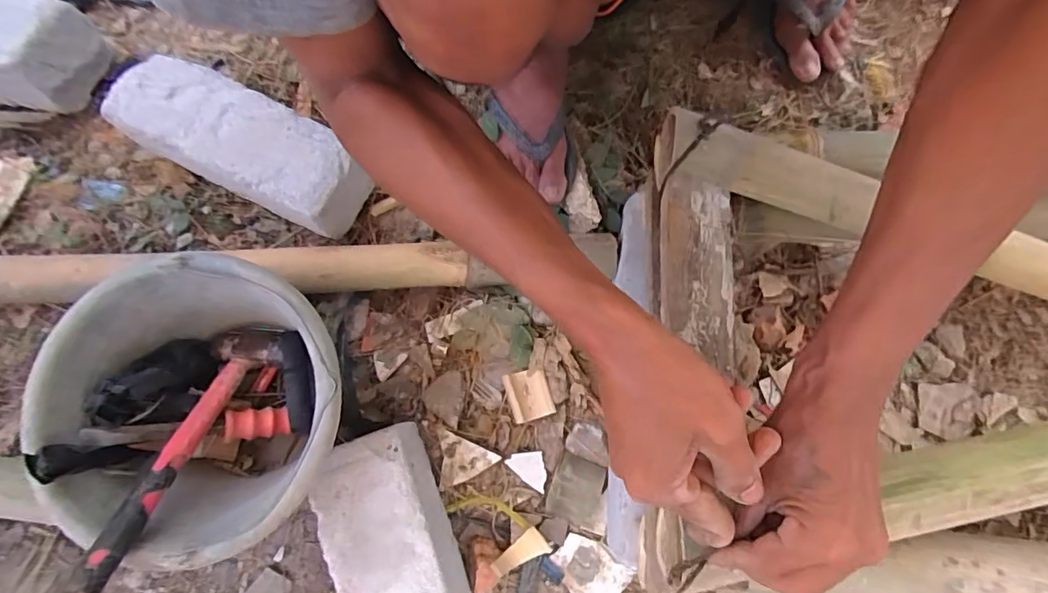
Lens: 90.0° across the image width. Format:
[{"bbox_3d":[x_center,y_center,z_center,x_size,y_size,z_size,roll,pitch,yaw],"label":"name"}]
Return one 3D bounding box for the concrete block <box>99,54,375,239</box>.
[{"bbox_3d":[-0.310,-0.170,0.601,0.260,0.098,0.106,27,80,8],"label":"concrete block"}]

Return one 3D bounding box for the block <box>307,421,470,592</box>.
[{"bbox_3d":[-0.133,0.239,0.533,0.109,0.100,0.196,-23,77,-2],"label":"block"}]

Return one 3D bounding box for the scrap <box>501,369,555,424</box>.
[{"bbox_3d":[0.005,0.114,0.609,0.048,0.016,0.057,-17,78,-3],"label":"scrap"}]

